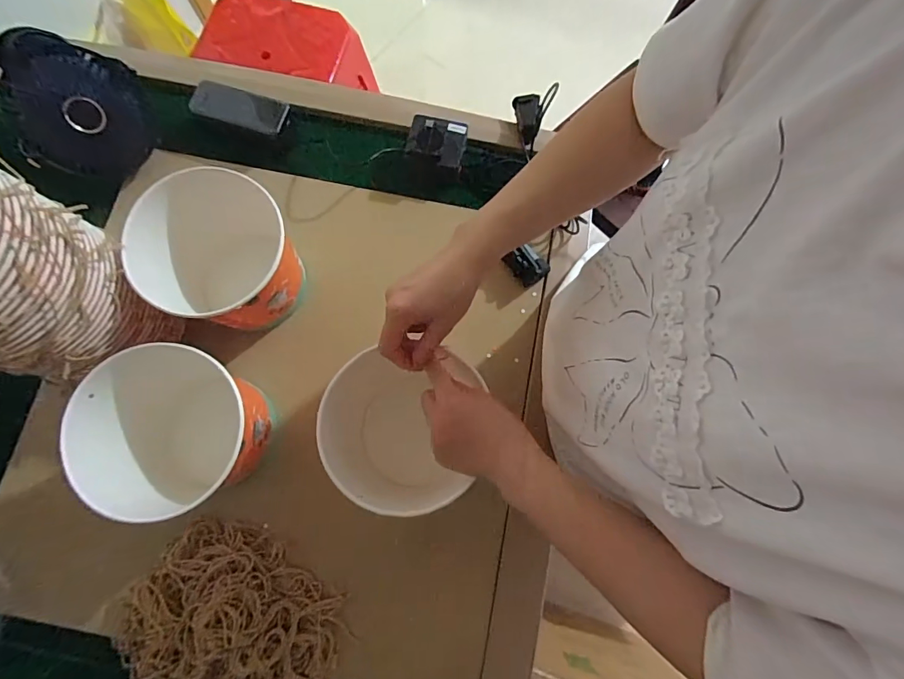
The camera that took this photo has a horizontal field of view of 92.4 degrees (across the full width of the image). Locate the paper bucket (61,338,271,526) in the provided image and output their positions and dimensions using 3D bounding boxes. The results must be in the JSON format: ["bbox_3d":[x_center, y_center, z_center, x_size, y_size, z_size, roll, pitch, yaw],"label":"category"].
[{"bbox_3d":[-0.279,0.100,0.459,0.148,0.130,0.146,0,78,-1],"label":"paper bucket"}]

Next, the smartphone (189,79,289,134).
[{"bbox_3d":[-0.290,-0.317,0.590,0.126,0.008,0.057,15,72,-1],"label":"smartphone"}]

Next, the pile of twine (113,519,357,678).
[{"bbox_3d":[-0.235,0.310,0.450,0.218,0.062,0.182,36,80,7],"label":"pile of twine"}]

